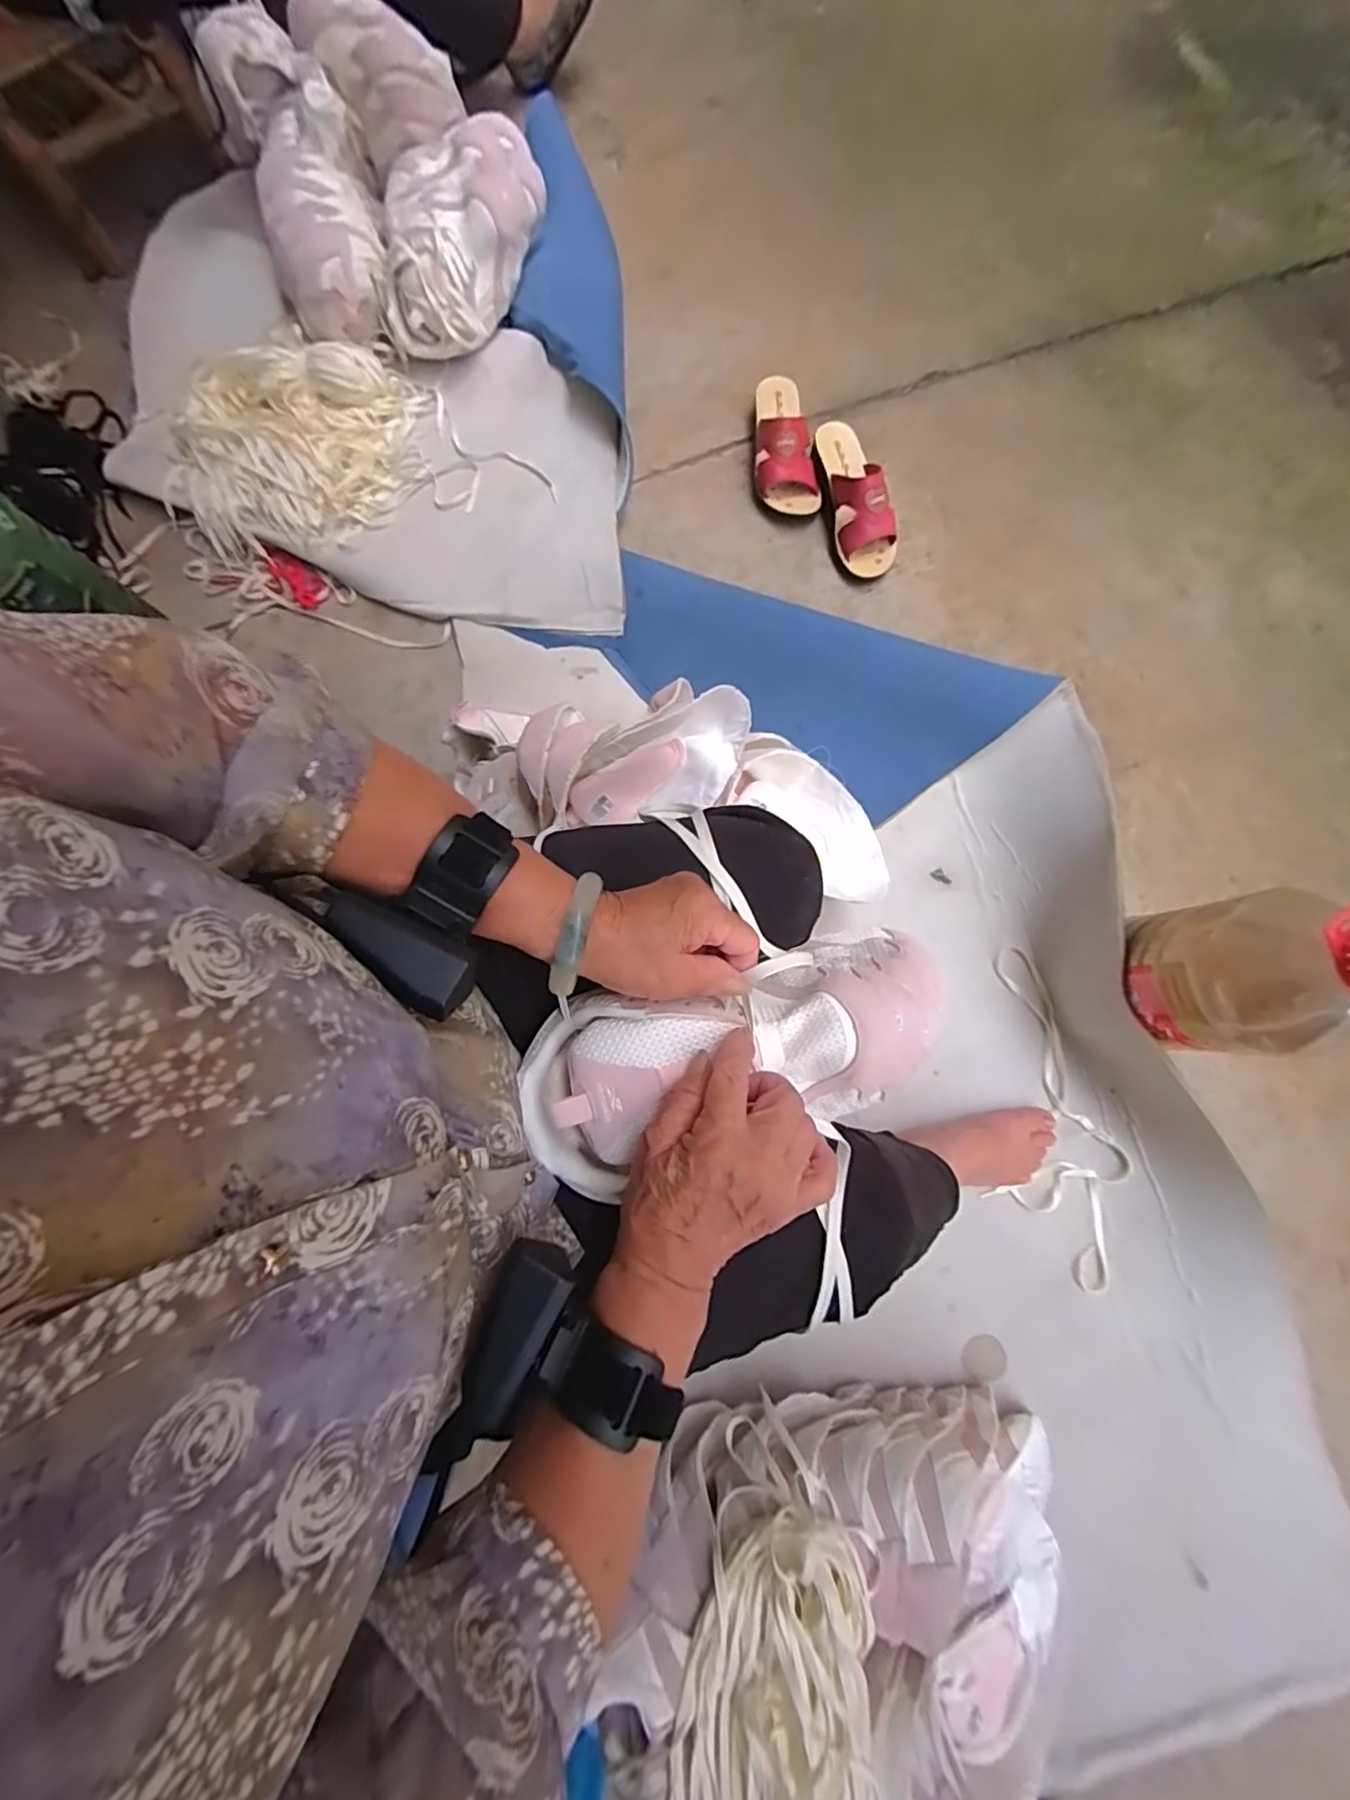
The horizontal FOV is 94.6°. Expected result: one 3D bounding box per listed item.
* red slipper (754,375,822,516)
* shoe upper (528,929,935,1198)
[{"bbox_3d":[0.165,-0.676,0.909,0.095,0.071,0.220,2,80,0],"label":"red slipper"},{"bbox_3d":[0.047,0.094,0.383,0.277,0.085,0.106,-15,80,-8],"label":"shoe upper"}]

